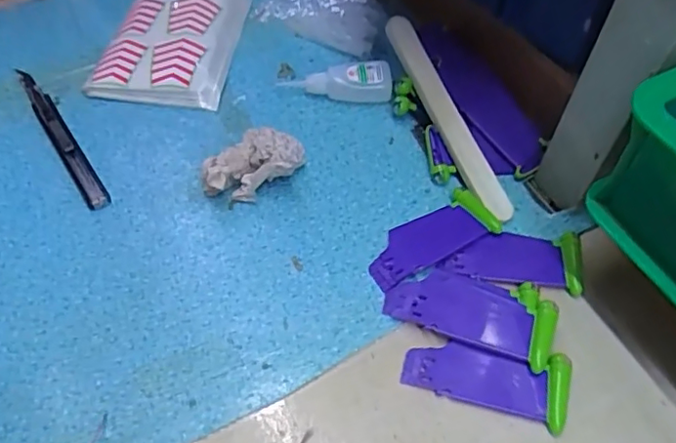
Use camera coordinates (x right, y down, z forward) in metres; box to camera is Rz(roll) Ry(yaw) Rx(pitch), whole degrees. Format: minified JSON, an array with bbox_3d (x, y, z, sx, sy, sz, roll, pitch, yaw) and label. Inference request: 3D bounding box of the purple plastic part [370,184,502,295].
[{"bbox_3d":[0.059,0.009,0.380,0.089,0.012,0.038,-24,58,-16],"label":"purple plastic part"}]

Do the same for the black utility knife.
[{"bbox_3d":[-0.208,-0.066,0.437,0.016,0.011,0.156,-30,59,-20],"label":"black utility knife"}]

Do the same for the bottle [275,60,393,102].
[{"bbox_3d":[-0.002,-0.111,0.461,0.086,0.026,0.023,5,54,3],"label":"bottle"}]

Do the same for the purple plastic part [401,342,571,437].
[{"bbox_3d":[0.084,0.086,0.330,0.090,0.009,0.038,13,55,9],"label":"purple plastic part"}]

